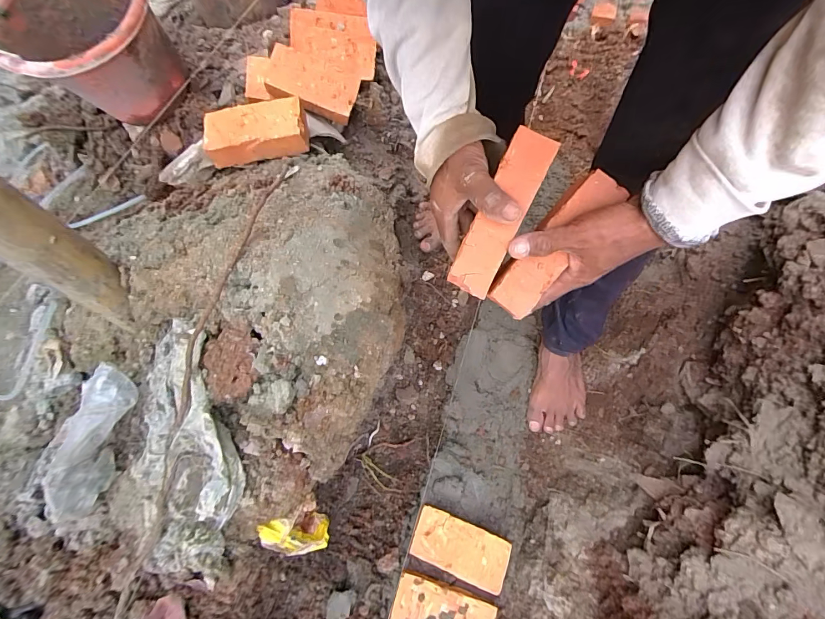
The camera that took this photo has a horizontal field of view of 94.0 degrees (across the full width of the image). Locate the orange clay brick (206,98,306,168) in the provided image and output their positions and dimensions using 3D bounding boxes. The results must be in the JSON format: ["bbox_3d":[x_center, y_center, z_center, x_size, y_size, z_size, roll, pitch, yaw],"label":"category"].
[{"bbox_3d":[-0.250,-0.284,0.621,0.155,0.054,0.074,-11,64,-2],"label":"orange clay brick"}]

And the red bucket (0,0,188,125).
[{"bbox_3d":[-0.610,-0.501,0.722,0.264,0.200,0.319,-38,68,-14],"label":"red bucket"}]

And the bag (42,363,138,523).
[{"bbox_3d":[-0.388,0.169,0.450,0.049,0.068,0.202,19,92,12],"label":"bag"}]

